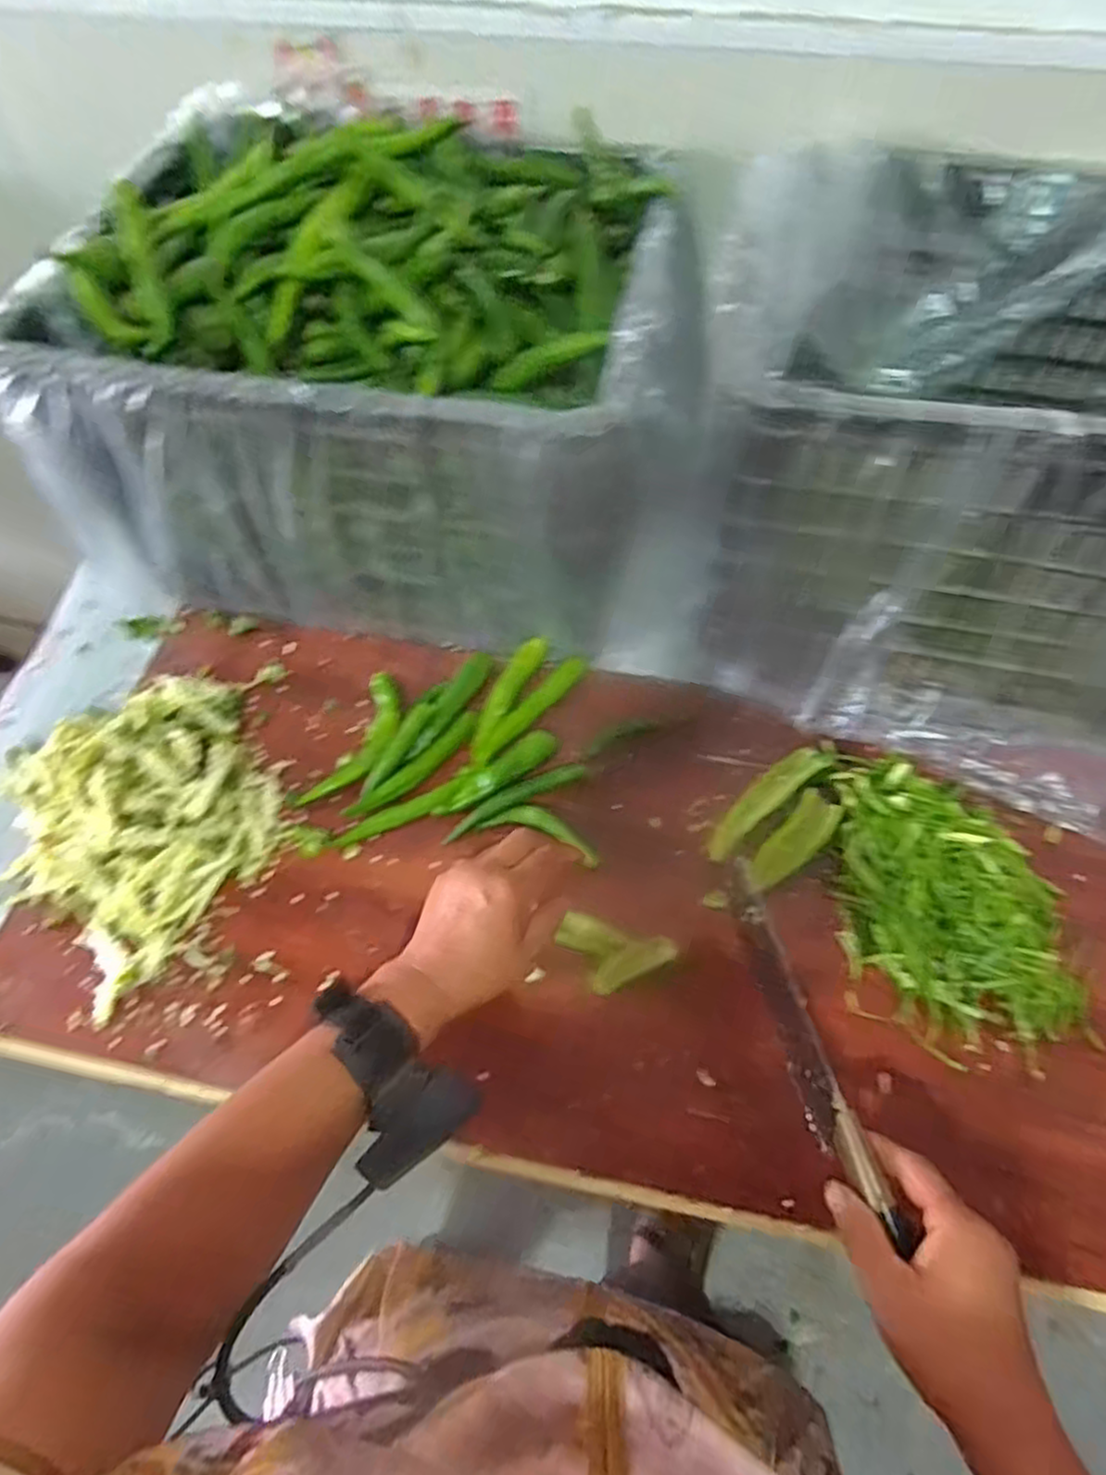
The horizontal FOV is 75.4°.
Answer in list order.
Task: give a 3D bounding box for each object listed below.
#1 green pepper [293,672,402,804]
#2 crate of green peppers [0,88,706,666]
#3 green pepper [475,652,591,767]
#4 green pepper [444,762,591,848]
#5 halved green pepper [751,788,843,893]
[{"bbox_3d":[-0.160,0.003,0.603,0.049,0.014,0.133,18,62,12],"label":"green pepper"},{"bbox_3d":[-0.127,-0.308,0.631,0.482,0.250,0.371,8,63,5],"label":"crate of green peppers"},{"bbox_3d":[-0.018,-0.025,0.621,0.021,0.016,0.137,36,67,20],"label":"green pepper"},{"bbox_3d":[-0.031,0.049,0.582,0.127,0.012,0.015,-26,62,-13],"label":"green pepper"},{"bbox_3d":[0.191,0.084,0.565,0.036,0.024,0.090,36,67,20],"label":"halved green pepper"}]

